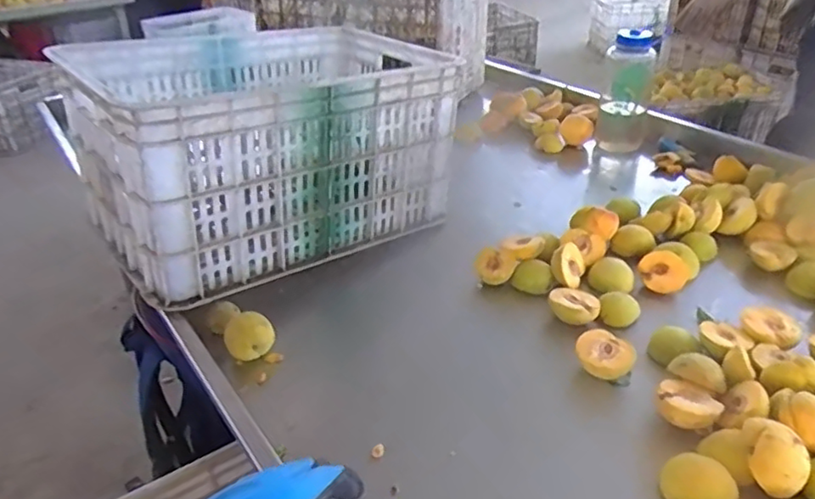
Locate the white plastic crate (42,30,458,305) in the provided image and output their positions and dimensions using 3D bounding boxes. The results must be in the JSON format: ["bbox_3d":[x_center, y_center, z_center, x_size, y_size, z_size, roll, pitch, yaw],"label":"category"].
[{"bbox_3d":[-0.206,-0.161,0.980,0.522,0.310,0.366,-23,37,-30],"label":"white plastic crate"}]

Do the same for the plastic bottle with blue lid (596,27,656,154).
[{"bbox_3d":[0.463,-0.336,1.301,0.097,0.236,0.090,11,34,20],"label":"plastic bottle with blue lid"}]

